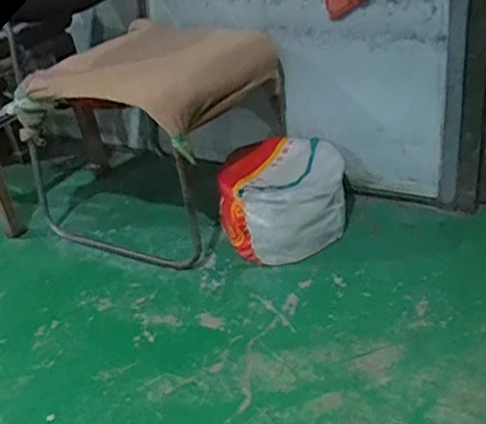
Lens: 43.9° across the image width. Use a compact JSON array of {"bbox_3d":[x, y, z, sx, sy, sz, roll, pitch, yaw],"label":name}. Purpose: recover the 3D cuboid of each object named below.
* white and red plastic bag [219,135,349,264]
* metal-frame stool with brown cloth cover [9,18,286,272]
[{"bbox_3d":[0.099,-0.044,1.551,0.308,0.200,0.330,-7,28,2],"label":"white and red plastic bag"},{"bbox_3d":[-0.210,-0.194,1.577,0.569,0.471,0.475,6,31,26],"label":"metal-frame stool with brown cloth cover"}]

